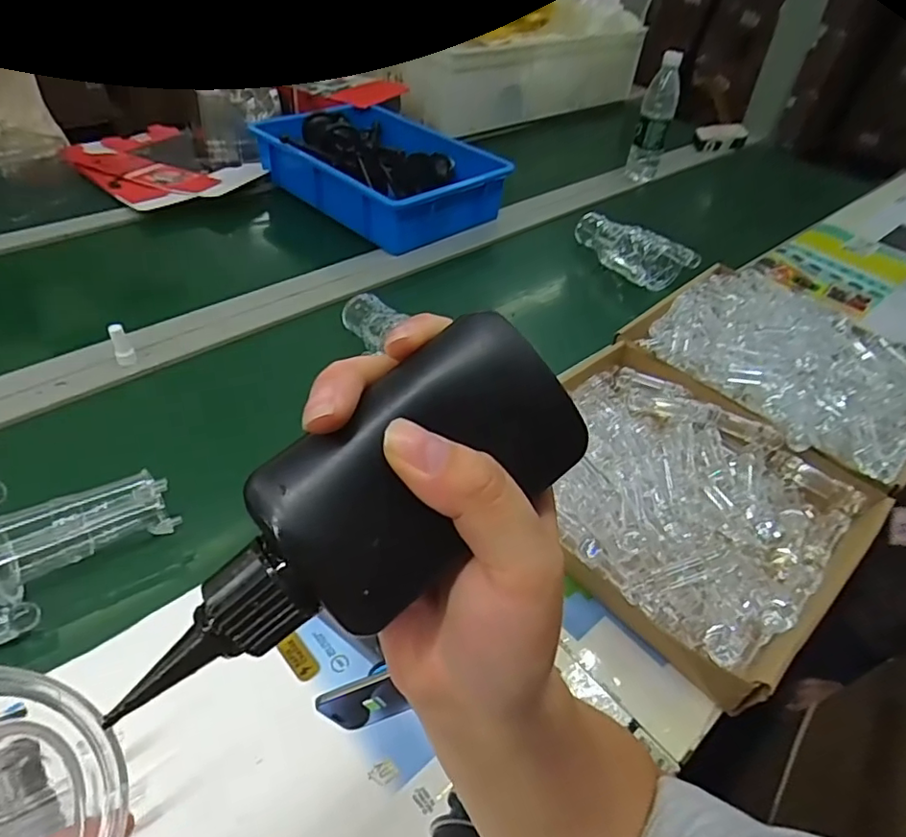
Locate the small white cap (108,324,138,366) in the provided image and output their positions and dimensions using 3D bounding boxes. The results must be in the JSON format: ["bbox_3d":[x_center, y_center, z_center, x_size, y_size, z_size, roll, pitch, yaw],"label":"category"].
[{"bbox_3d":[-0.378,-0.085,0.666,0.021,0.048,0.018,-20,49,-25],"label":"small white cap"}]

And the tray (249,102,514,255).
[{"bbox_3d":[-0.126,-0.449,1.044,0.287,0.090,0.403,-29,53,-32],"label":"tray"}]

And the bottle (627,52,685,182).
[{"bbox_3d":[0.418,-0.615,1.208,0.067,0.227,0.055,16,44,10],"label":"bottle"}]

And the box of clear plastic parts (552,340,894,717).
[{"bbox_3d":[0.205,0.055,0.551,0.297,0.058,0.309,-29,53,-32],"label":"box of clear plastic parts"}]

